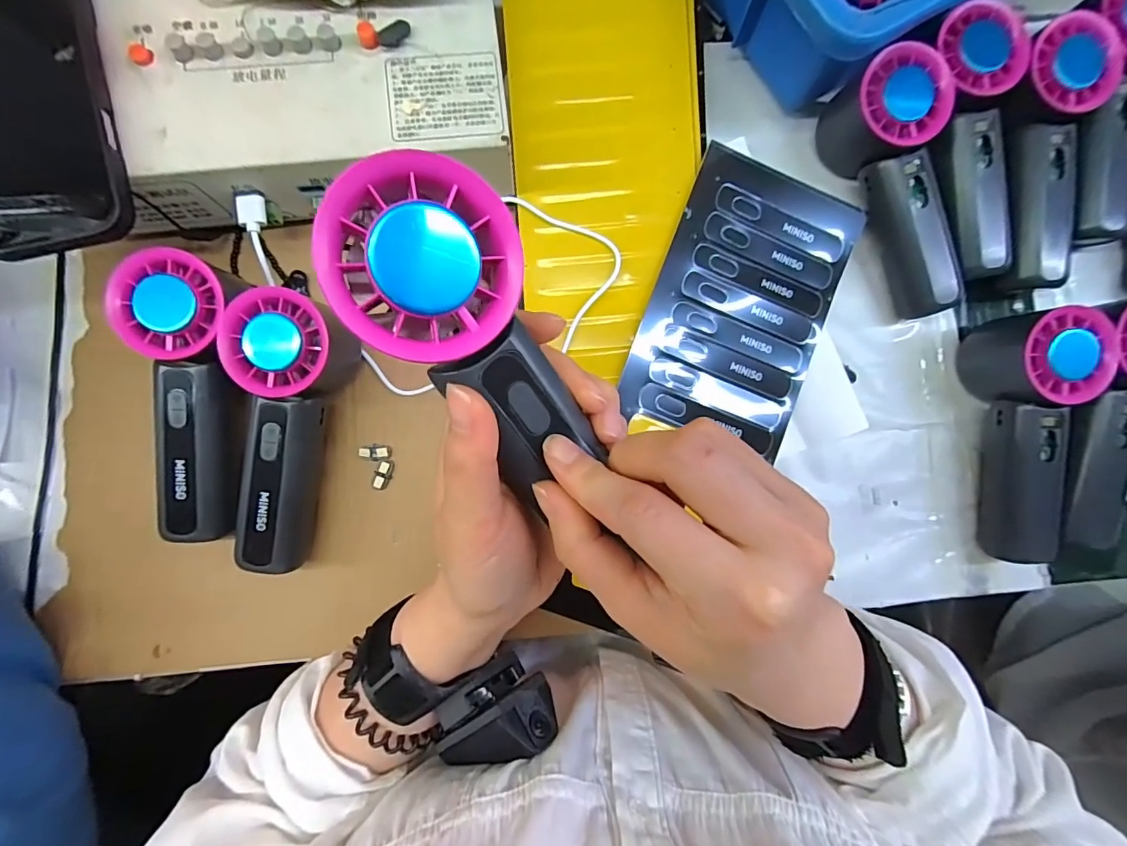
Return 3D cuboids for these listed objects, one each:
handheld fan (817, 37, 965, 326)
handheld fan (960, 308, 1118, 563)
[{"bbox_3d":[0.217,-0.149,0.318,0.063,0.052,0.157,-29,105,-5],"label":"handheld fan"},{"bbox_3d":[0.301,0.007,0.307,0.050,0.057,0.154,-7,87,-4],"label":"handheld fan"}]

